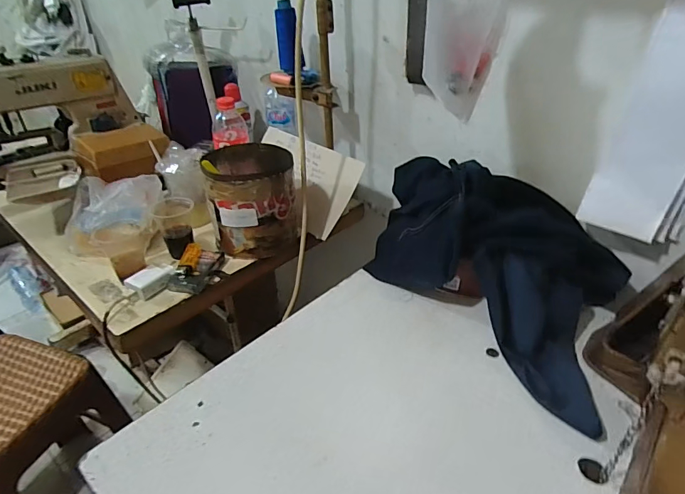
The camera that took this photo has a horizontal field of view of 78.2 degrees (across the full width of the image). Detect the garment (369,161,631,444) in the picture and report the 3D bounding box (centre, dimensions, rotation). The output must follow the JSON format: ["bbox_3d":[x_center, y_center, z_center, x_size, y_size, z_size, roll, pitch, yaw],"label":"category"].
[{"bbox_3d":[0.224,0.002,0.607,0.256,0.151,0.432,-22,40,-29],"label":"garment"}]

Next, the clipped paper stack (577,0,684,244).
[{"bbox_3d":[0.396,-0.151,0.494,0.118,0.299,0.033,25,41,32],"label":"clipped paper stack"}]

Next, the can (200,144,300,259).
[{"bbox_3d":[-0.160,-0.092,0.758,0.152,0.149,0.167,-7,35,-11],"label":"can"}]

